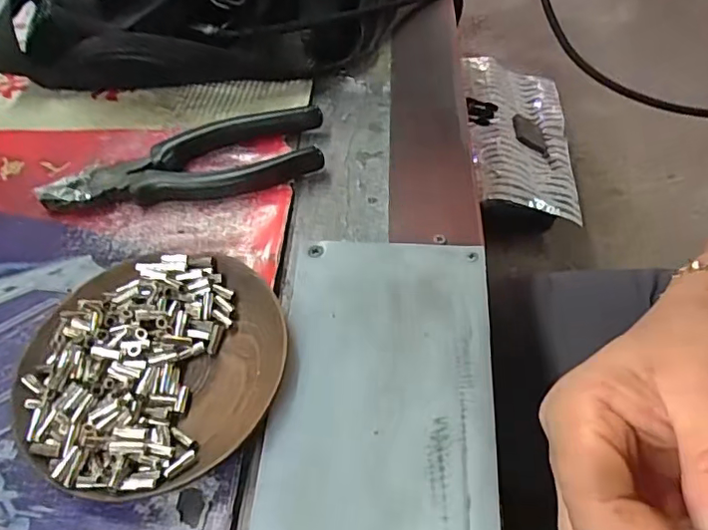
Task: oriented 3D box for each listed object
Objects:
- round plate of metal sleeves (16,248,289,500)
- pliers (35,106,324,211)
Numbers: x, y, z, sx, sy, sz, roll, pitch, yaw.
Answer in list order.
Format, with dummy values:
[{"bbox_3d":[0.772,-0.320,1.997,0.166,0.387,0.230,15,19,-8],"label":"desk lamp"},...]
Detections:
[{"bbox_3d":[-0.089,0.045,0.250,0.110,0.021,0.112,-1,53,2],"label":"round plate of metal sleeves"},{"bbox_3d":[-0.097,-0.058,0.330,0.163,0.017,0.048,-15,54,-8],"label":"pliers"}]

